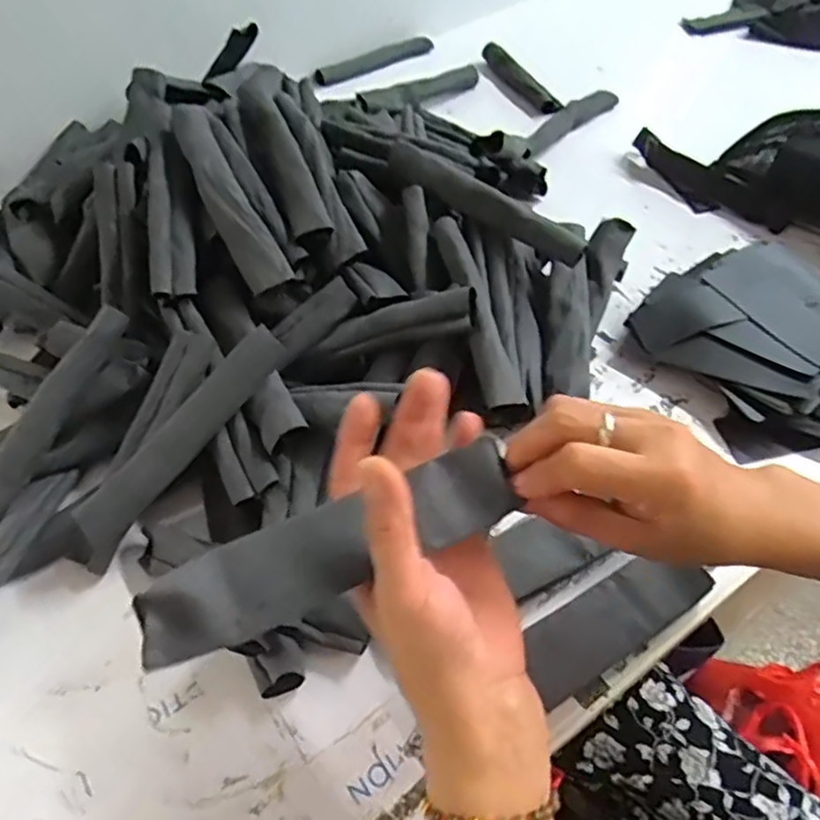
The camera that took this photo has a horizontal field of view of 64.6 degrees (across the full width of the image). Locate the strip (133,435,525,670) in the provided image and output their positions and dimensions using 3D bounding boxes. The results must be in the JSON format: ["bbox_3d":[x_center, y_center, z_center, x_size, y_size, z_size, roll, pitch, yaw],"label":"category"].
[{"bbox_3d":[-0.032,0.062,0.298,0.178,0.013,0.039,-22,70,-17],"label":"strip"}]

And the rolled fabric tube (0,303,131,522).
[{"bbox_3d":[-0.277,0.002,0.500,0.026,0.025,0.185,26,80,19],"label":"rolled fabric tube"}]

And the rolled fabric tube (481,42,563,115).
[{"bbox_3d":[0.146,-0.450,0.878,0.025,0.019,0.206,-18,55,-13],"label":"rolled fabric tube"}]

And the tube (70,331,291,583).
[{"bbox_3d":[-0.170,0.027,0.463,0.031,0.032,0.213,41,89,27],"label":"tube"}]

